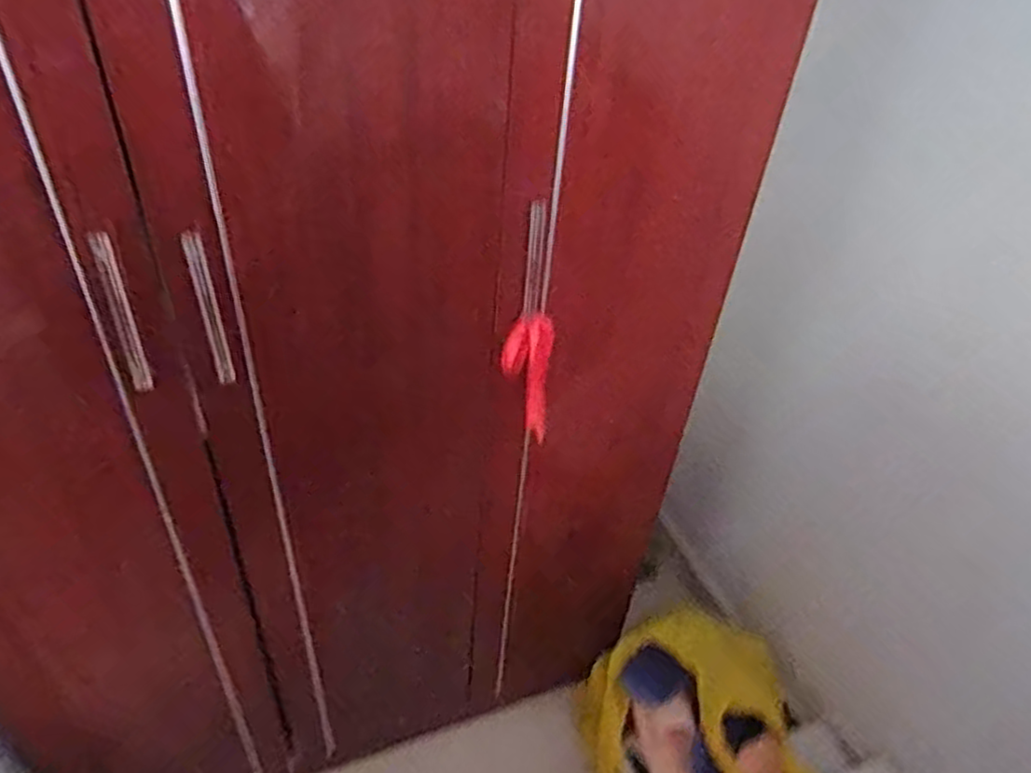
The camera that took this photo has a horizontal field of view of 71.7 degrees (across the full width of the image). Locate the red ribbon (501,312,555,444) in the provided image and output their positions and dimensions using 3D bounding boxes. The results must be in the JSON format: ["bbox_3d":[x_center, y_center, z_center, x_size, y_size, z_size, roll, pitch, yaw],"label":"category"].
[{"bbox_3d":[0.013,-0.013,0.849,0.059,0.164,0.025,6,40,0],"label":"red ribbon"}]

